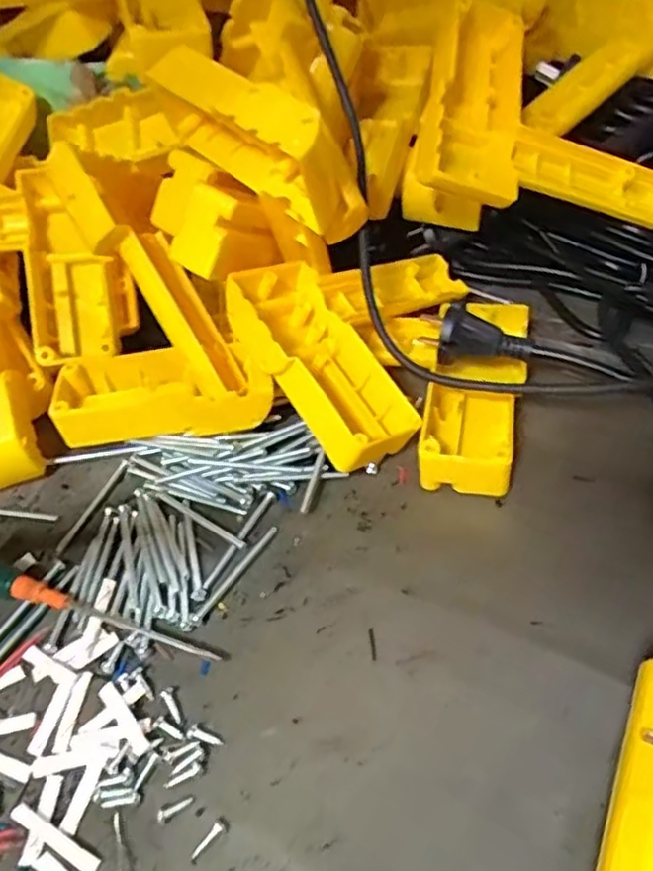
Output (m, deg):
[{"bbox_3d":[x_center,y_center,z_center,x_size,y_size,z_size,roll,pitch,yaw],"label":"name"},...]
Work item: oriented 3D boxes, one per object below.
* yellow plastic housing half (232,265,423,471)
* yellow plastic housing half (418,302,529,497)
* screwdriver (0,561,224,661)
[{"bbox_3d":[-0.003,-0.037,0.337,0.054,0.029,0.118,-28,68,-19],"label":"yellow plastic housing half"},{"bbox_3d":[0.077,-0.022,0.347,0.044,0.033,0.113,8,50,12],"label":"yellow plastic housing half"},{"bbox_3d":[-0.114,0.072,0.294,0.145,0.012,0.013,11,51,14],"label":"screwdriver"}]

